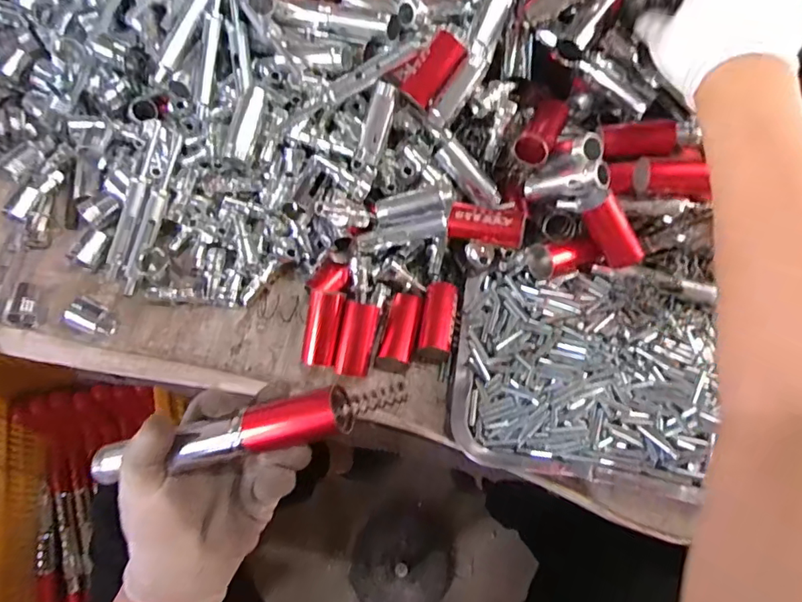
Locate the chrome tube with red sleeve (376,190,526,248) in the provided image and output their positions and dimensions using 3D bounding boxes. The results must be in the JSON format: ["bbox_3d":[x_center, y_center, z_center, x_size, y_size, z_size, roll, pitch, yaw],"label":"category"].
[{"bbox_3d":[0.041,-0.066,0.452,0.124,0.043,0.040,9,64,22],"label":"chrome tube with red sleeve"}]

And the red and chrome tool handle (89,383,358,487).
[{"bbox_3d":[-0.118,0.088,0.332,0.182,0.023,0.026,-16,64,10],"label":"red and chrome tool handle"}]

